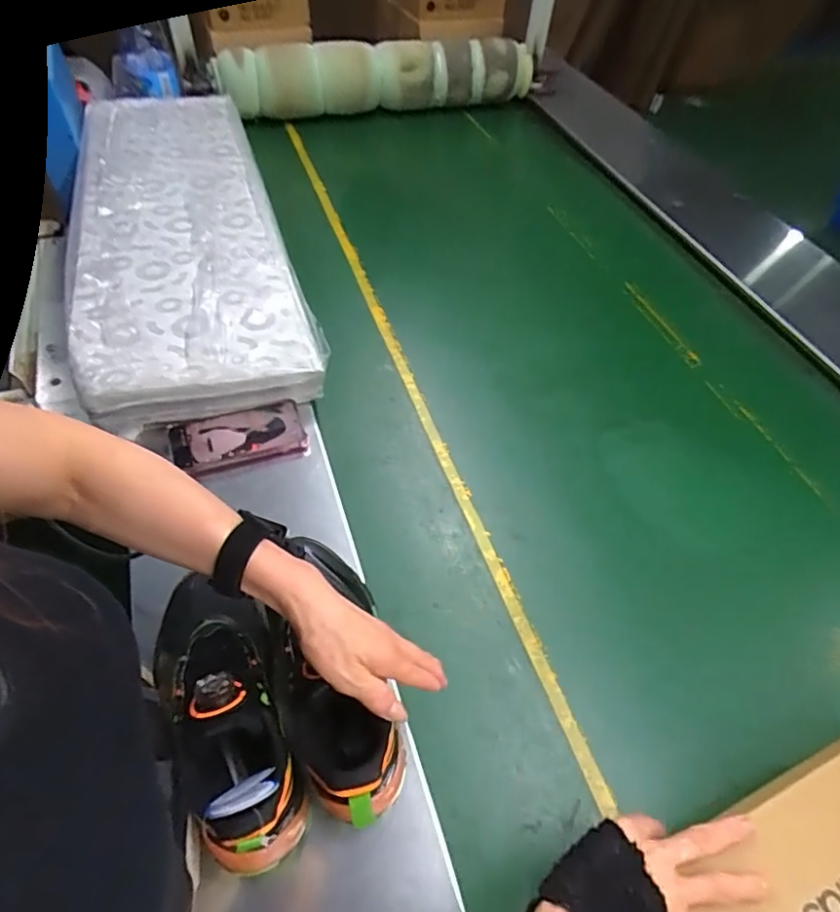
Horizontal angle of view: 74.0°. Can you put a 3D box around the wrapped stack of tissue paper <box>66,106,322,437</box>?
[{"bbox_3d":[-0.407,-0.404,0.940,0.312,0.056,0.889,-13,54,-15],"label":"wrapped stack of tissue paper"}]

